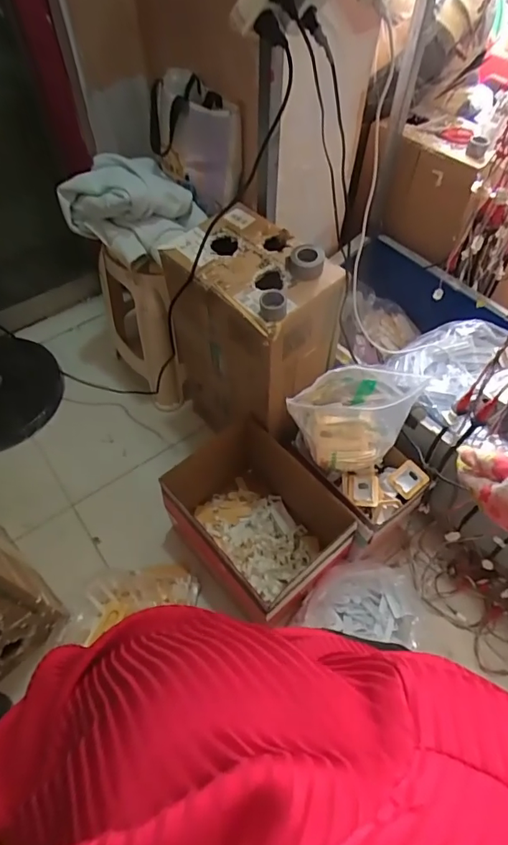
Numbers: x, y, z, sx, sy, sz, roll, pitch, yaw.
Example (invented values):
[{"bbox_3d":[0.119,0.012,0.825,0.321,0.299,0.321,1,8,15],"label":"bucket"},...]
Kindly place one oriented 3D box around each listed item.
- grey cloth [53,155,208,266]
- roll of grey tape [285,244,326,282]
[{"bbox_3d":[-0.279,-0.493,1.024,0.285,0.130,0.190,36,63,20],"label":"grey cloth"},{"bbox_3d":[0.093,-0.294,0.849,0.069,0.038,0.057,5,57,3],"label":"roll of grey tape"}]

